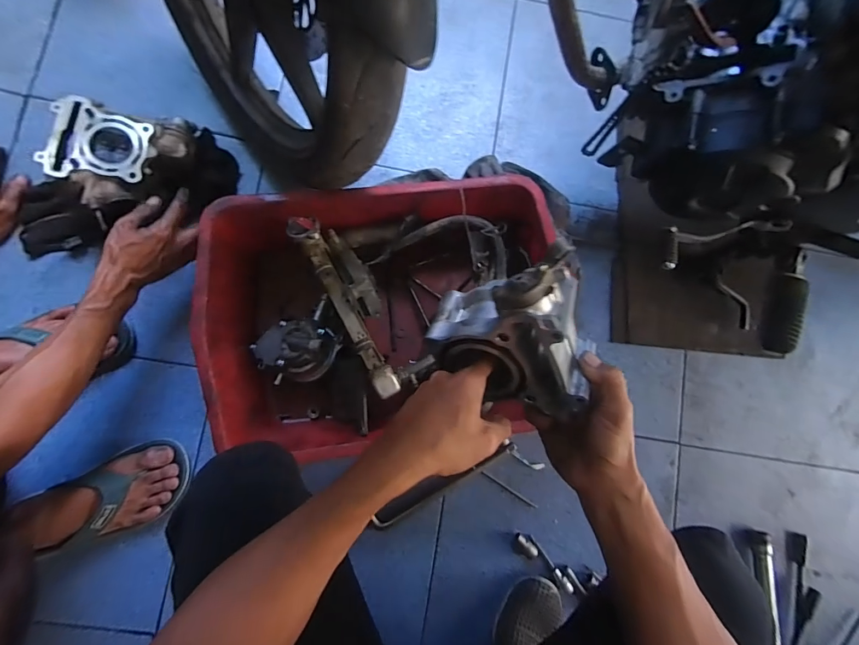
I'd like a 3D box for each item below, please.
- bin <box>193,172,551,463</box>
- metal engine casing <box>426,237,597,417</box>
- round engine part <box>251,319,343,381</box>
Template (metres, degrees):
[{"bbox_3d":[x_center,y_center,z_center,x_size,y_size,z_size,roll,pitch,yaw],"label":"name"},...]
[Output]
[{"bbox_3d":[-0.066,-0.011,0.628,0.485,0.160,0.357,-8,84,-5],"label":"bin"},{"bbox_3d":[0.077,0.010,0.353,0.138,0.105,0.122,8,83,-3],"label":"metal engine casing"},{"bbox_3d":[-0.209,0.036,0.633,0.121,0.057,0.095,15,70,20],"label":"round engine part"}]

